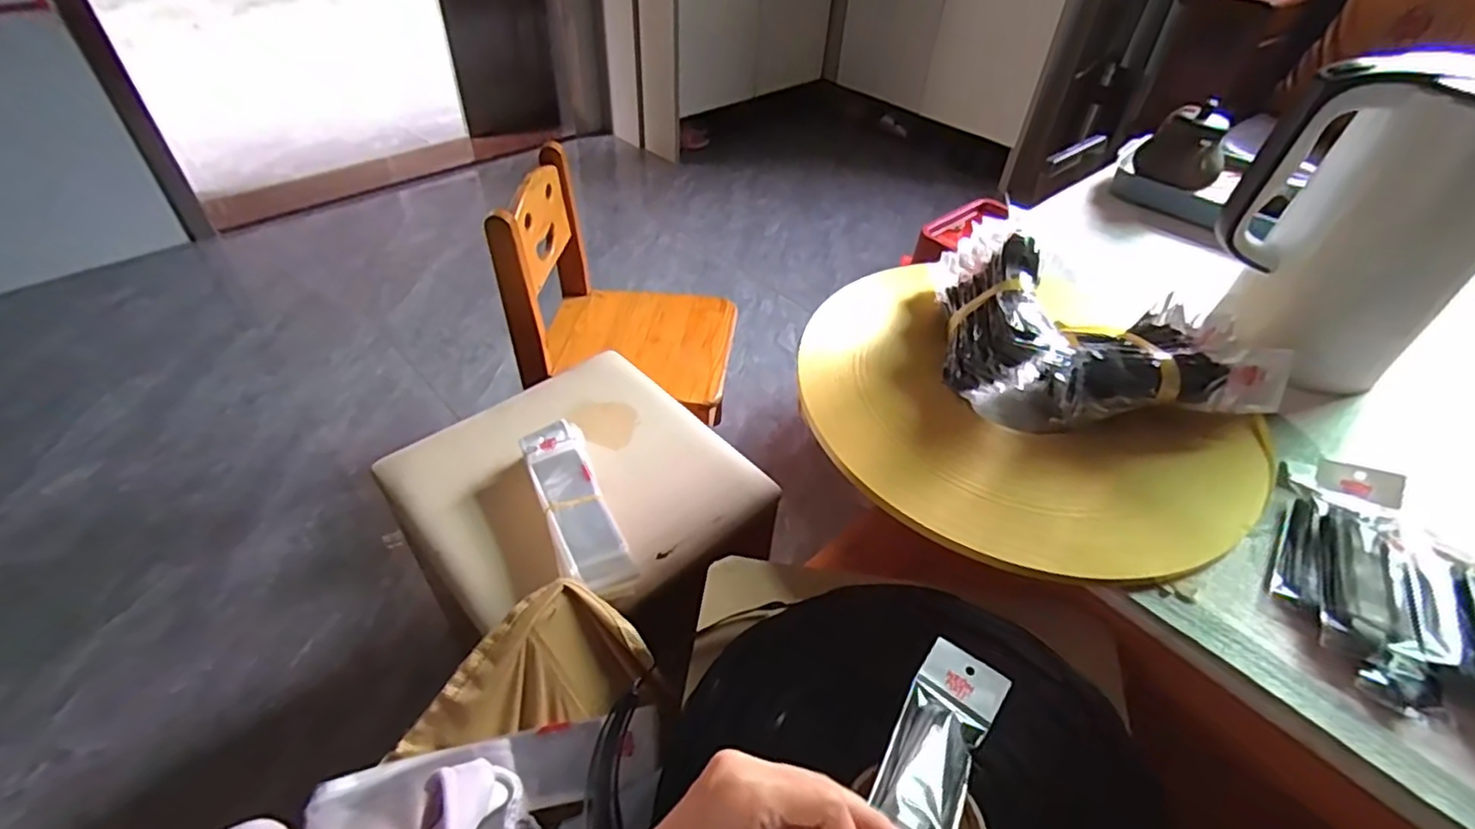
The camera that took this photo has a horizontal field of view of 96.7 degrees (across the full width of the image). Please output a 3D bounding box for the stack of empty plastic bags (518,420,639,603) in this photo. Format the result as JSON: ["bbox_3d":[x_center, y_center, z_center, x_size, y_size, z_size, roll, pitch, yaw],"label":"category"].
[{"bbox_3d":[-0.160,0.090,0.651,0.064,0.026,0.222,-17,48,-20],"label":"stack of empty plastic bags"}]

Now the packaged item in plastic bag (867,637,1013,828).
[{"bbox_3d":[0.109,0.195,0.364,0.050,0.015,0.164,24,34,20],"label":"packaged item in plastic bag"}]

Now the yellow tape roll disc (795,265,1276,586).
[{"bbox_3d":[0.235,-0.016,0.572,0.361,0.019,0.361,2,44,-2],"label":"yellow tape roll disc"}]

